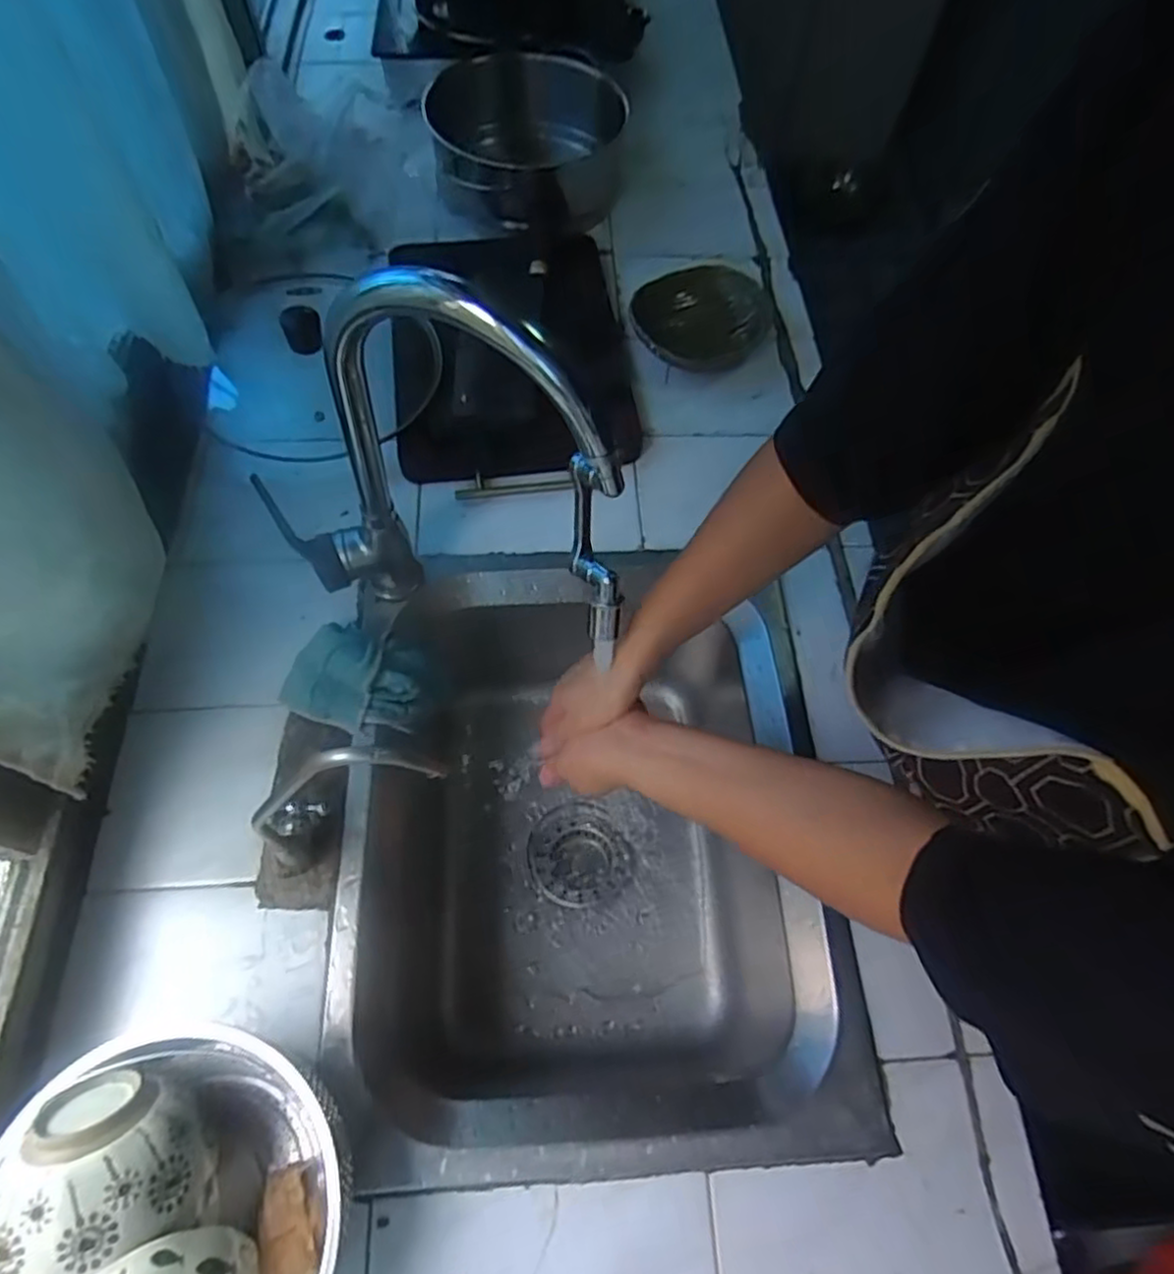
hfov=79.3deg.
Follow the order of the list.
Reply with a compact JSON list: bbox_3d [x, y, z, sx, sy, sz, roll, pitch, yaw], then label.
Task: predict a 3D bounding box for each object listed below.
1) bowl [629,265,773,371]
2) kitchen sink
[{"bbox_3d":[0.137,-0.388,0.835,0.157,0.032,0.175,11,63,2],"label":"bowl"},{"bbox_3d":[-0.014,0.205,0.697,0.425,0.262,0.476,-1,63,-4],"label":"kitchen sink"}]

